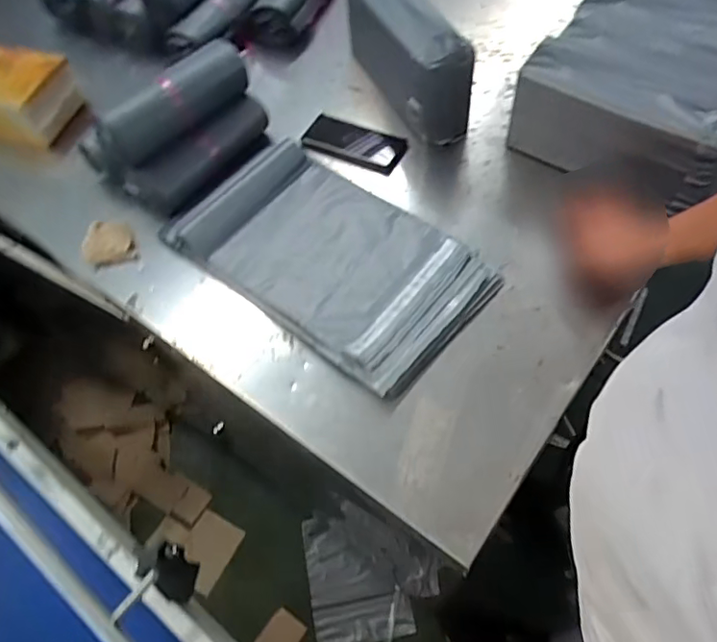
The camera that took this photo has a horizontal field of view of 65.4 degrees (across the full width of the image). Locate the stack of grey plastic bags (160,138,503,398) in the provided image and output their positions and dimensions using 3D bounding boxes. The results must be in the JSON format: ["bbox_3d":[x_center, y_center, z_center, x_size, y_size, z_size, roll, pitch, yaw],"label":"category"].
[{"bbox_3d":[-0.041,-0.100,0.769,0.410,0.049,0.242,35,67,22],"label":"stack of grey plastic bags"}]

